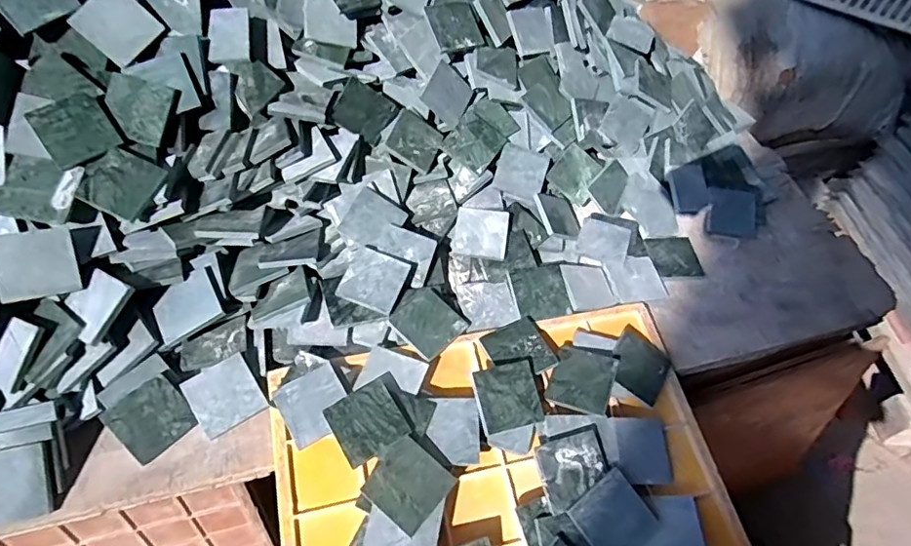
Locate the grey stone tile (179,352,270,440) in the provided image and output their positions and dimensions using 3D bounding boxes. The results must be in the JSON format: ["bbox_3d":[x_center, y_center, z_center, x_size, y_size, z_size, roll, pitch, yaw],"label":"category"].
[{"bbox_3d":[-0.181,0.095,0.426,0.049,0.005,0.051,-30,78,-16],"label":"grey stone tile"}]

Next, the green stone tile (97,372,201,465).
[{"bbox_3d":[-0.231,0.110,0.414,0.048,0.004,0.050,-40,89,-31],"label":"green stone tile"}]

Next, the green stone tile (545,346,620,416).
[{"bbox_3d":[0.105,0.087,0.448,0.048,0.008,0.052,13,68,25],"label":"green stone tile"}]

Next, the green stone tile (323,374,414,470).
[{"bbox_3d":[-0.067,0.111,0.410,0.049,0.011,0.051,-25,60,-21],"label":"green stone tile"}]

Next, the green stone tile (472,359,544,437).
[{"bbox_3d":[0.042,0.097,0.429,0.052,0.004,0.049,-11,74,-17],"label":"green stone tile"}]

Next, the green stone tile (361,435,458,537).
[{"bbox_3d":[-0.034,0.149,0.388,0.054,0.006,0.050,39,65,13],"label":"green stone tile"}]

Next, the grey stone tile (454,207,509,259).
[{"bbox_3d":[0.025,-0.039,0.526,0.049,0.005,0.052,5,70,8],"label":"grey stone tile"}]

